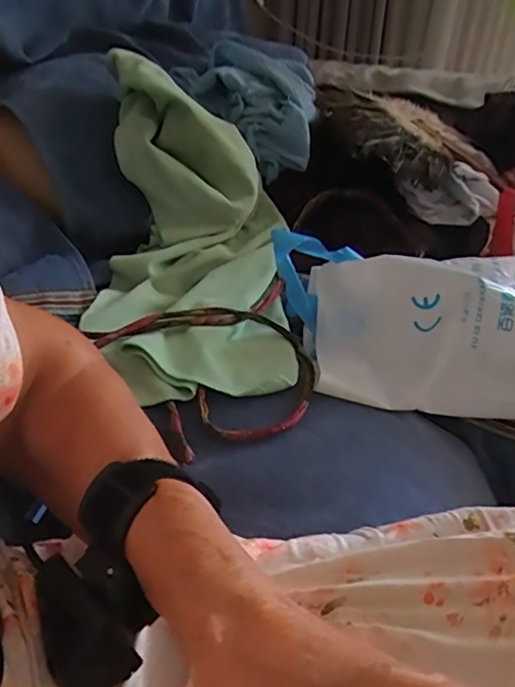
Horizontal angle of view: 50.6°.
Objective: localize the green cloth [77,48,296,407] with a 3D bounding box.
[{"bbox_3d":[-0.065,-0.124,0.602,0.211,0.149,0.433,-7,58,-9],"label":"green cloth"}]

